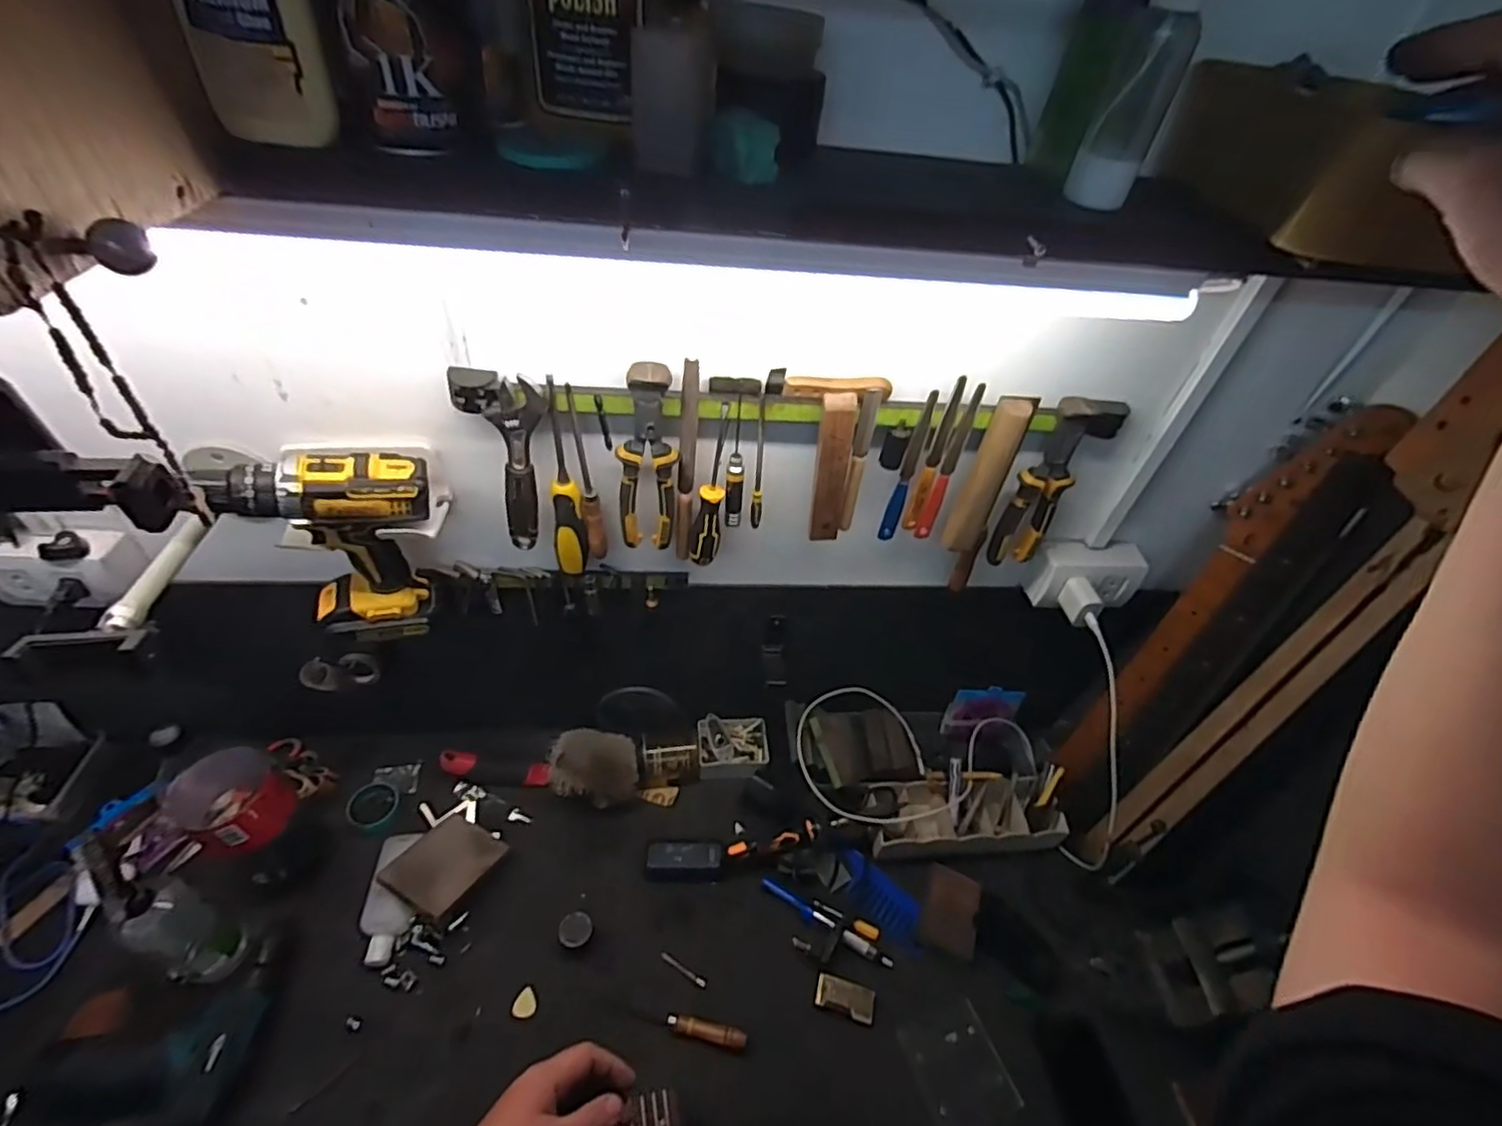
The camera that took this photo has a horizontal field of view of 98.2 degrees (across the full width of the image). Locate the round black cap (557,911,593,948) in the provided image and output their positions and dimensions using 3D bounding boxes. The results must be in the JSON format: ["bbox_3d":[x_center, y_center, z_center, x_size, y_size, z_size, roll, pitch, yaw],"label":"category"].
[{"bbox_3d":[-0.217,0.457,0.808,0.040,0.027,0.038,4,44,-4],"label":"round black cap"}]

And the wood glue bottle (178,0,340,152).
[{"bbox_3d":[-0.243,-0.277,0.303,0.051,0.137,0.040,-25,52,-29],"label":"wood glue bottle"}]

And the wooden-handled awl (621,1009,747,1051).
[{"bbox_3d":[-0.076,0.538,0.758,0.144,0.021,0.019,14,44,6],"label":"wooden-handled awl"}]

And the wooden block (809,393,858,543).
[{"bbox_3d":[0.080,-0.091,0.656,0.039,0.170,0.014,9,44,1],"label":"wooden block"}]

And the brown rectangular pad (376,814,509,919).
[{"bbox_3d":[-0.391,0.385,0.837,0.102,0.012,0.127,24,24,18],"label":"brown rectangular pad"}]

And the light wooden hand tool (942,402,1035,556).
[{"bbox_3d":[0.243,-0.086,0.673,0.037,0.170,0.030,22,46,15],"label":"light wooden hand tool"}]

